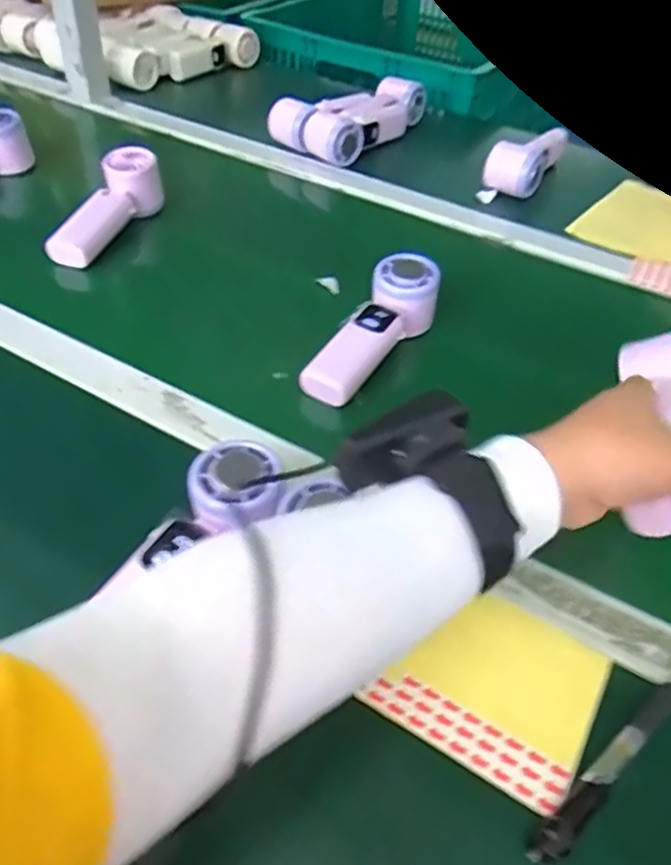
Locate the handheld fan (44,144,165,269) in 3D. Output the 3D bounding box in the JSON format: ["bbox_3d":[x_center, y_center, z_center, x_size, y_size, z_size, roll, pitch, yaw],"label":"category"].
[{"bbox_3d":[-0.238,-0.228,0.696,0.052,0.056,0.165,20,61,15],"label":"handheld fan"}]

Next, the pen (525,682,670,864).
[{"bbox_3d":[0.144,0.166,0.341,0.139,0.009,0.015,-32,55,-31],"label":"pen"}]

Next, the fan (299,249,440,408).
[{"bbox_3d":[0.032,-0.086,0.576,0.052,0.045,0.167,29,67,23],"label":"fan"}]

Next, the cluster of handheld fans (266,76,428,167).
[{"bbox_3d":[0.029,-0.429,0.926,0.125,0.076,0.237,30,50,23],"label":"cluster of handheld fans"}]

